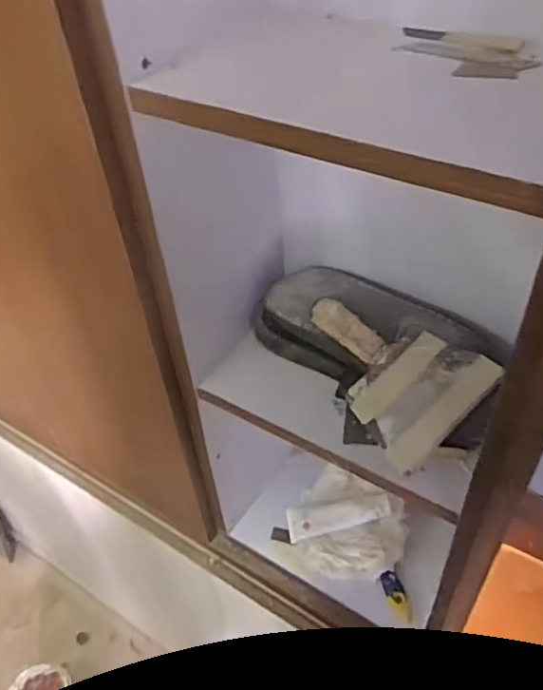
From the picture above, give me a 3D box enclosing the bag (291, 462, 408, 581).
[{"bbox_3d":[0.122,0.279,0.947,0.182,0.051,0.168,28,53,29],"label":"bag"}]

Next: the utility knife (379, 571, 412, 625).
[{"bbox_3d":[0.185,0.368,0.878,0.030,0.013,0.074,-19,64,-14],"label":"utility knife"}]

